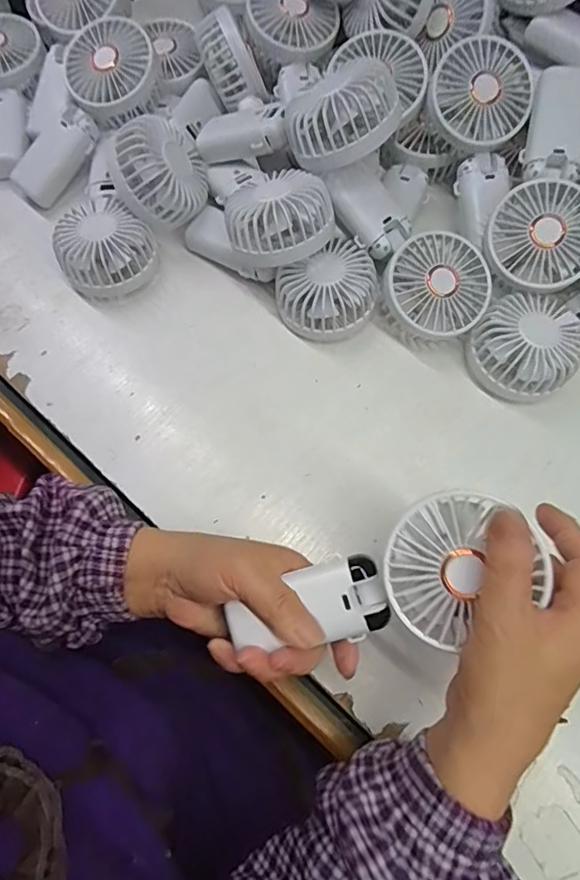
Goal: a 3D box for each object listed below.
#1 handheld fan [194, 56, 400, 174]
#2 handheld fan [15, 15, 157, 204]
[{"bbox_3d":[-0.001,-0.261,0.419,0.182,0.041,0.072,19,67,36],"label":"handheld fan"},{"bbox_3d":[-0.196,-0.306,0.489,0.081,0.041,0.177,44,99,15],"label":"handheld fan"}]

